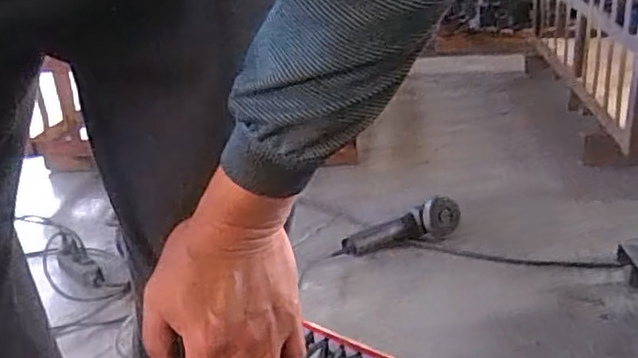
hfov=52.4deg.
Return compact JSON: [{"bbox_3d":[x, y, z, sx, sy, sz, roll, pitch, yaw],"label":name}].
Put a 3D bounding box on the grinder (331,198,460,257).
[{"bbox_3d":[0.174,0.115,1.517,0.291,0.088,0.085,-9,22,-11],"label":"grinder"}]

